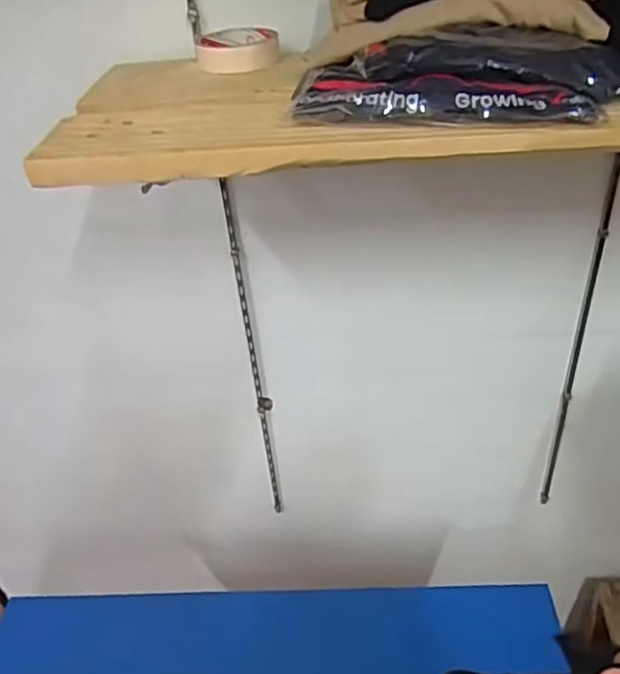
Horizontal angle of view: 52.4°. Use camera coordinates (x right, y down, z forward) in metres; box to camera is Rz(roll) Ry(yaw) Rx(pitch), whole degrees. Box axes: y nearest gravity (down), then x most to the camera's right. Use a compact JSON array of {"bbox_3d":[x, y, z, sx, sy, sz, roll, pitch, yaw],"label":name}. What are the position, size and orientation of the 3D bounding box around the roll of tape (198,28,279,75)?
[{"bbox_3d":[-0.075,-0.299,0.653,0.083,0.024,0.101,-8,37,-3],"label":"roll of tape"}]

